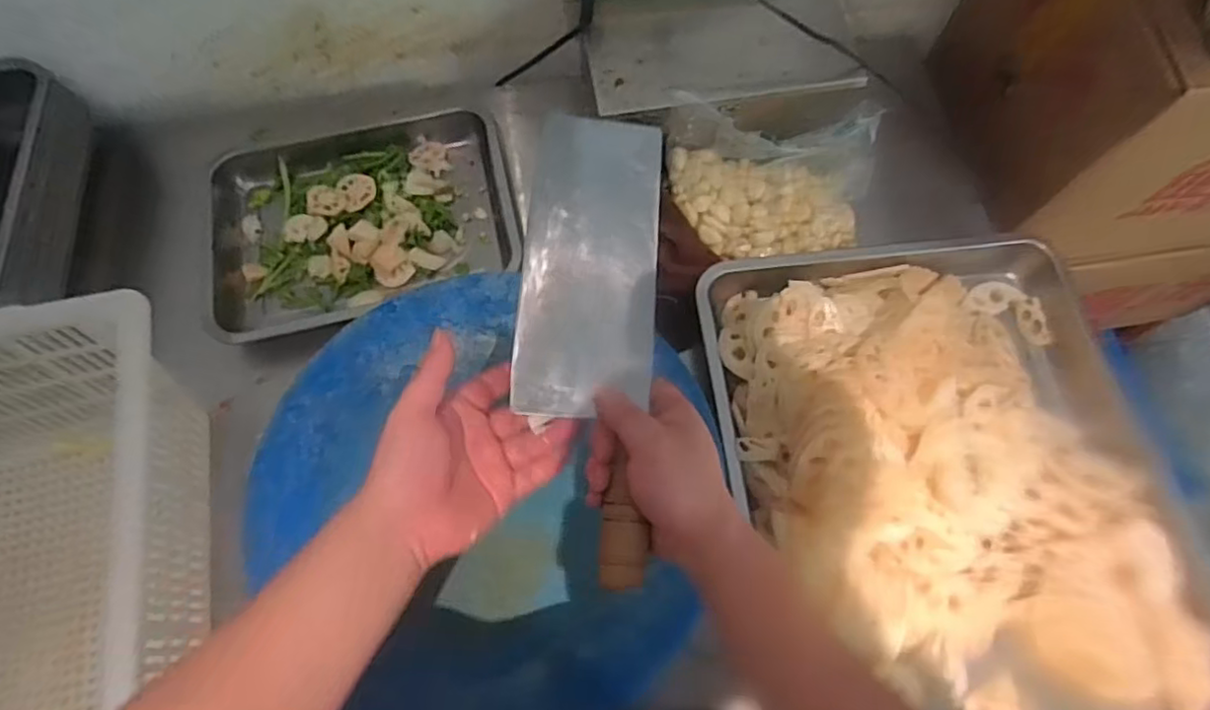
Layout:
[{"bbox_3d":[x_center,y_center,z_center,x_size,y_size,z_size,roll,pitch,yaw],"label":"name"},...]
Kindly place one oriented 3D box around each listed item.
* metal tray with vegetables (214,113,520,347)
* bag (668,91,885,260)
[{"bbox_3d":[-0.282,-0.161,0.750,0.339,0.051,0.244,-15,70,-5],"label":"metal tray with vegetables"},{"bbox_3d":[0.162,-0.175,0.649,0.213,0.132,0.105,13,70,6],"label":"bag"}]

